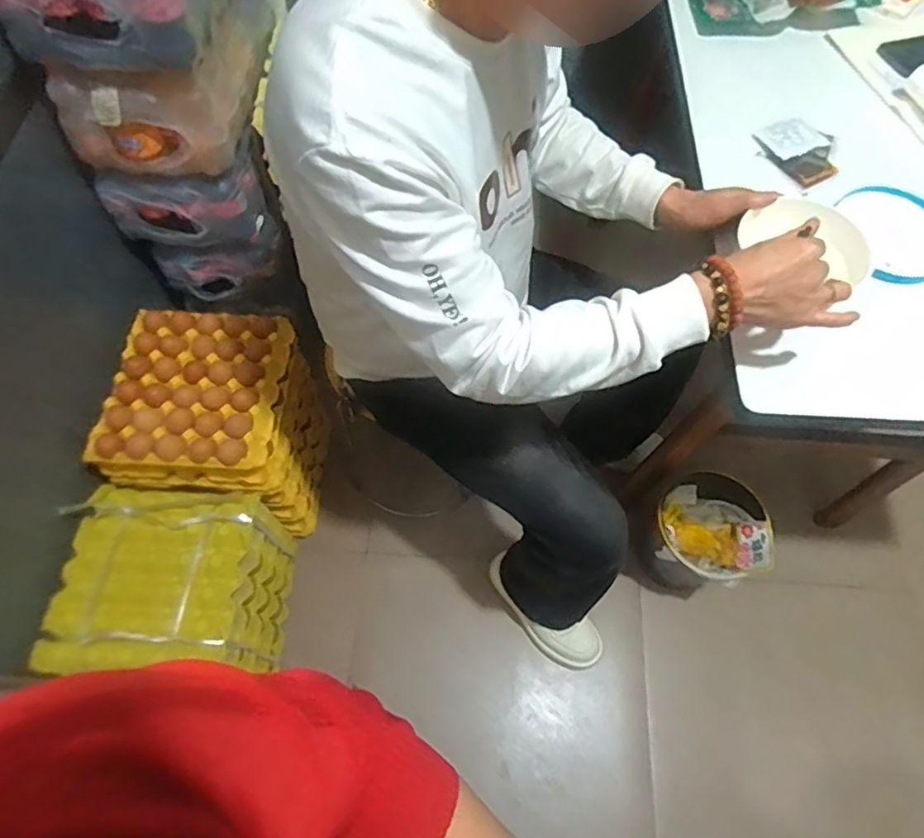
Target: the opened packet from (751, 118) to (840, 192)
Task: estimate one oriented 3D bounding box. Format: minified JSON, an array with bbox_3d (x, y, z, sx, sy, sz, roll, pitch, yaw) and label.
[{"bbox_3d":[0.470,-0.371,0.828,0.099,0.015,0.116,-34,69,-16],"label":"opened packet"}]

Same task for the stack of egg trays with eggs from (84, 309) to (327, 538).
[{"bbox_3d":[-0.453,0.024,1.180,0.276,0.360,0.307,5,64,1],"label":"stack of egg trays with eggs"}]

